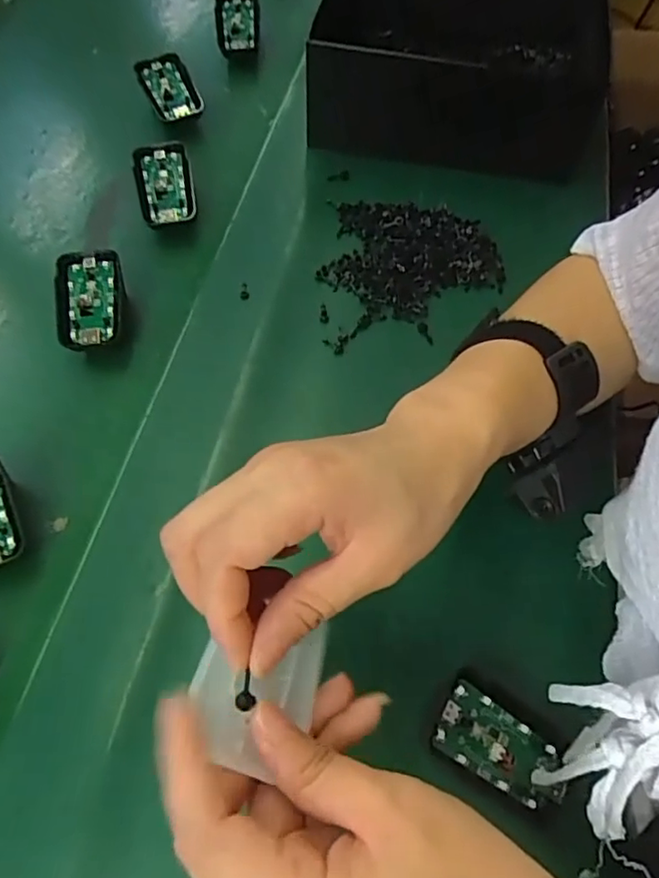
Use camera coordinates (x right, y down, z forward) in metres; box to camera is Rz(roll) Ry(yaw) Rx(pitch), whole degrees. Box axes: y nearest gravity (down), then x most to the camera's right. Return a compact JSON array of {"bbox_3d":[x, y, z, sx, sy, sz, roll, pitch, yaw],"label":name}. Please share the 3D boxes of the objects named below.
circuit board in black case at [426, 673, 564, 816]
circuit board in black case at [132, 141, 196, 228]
[{"bbox_3d":[0.078,0.140,0.276,0.062,0.007,0.039,32,63,-2],"label":"circuit board in black case"},{"bbox_3d":[-0.133,-0.206,0.482,0.043,0.012,0.068,-12,83,-3],"label":"circuit board in black case"}]

